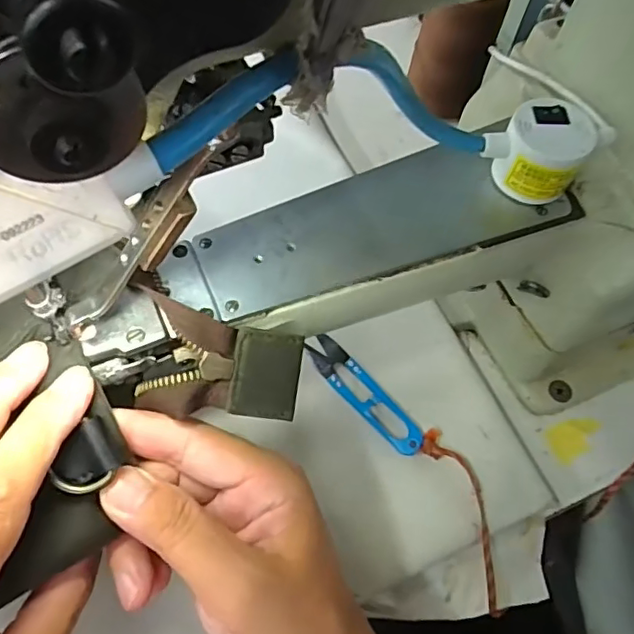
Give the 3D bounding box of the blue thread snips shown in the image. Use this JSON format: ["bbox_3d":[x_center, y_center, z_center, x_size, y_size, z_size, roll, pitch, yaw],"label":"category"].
[{"bbox_3d":[0.029,0.046,0.358,0.023,0.005,0.093,-39,70,-19],"label":"blue thread snips"}]

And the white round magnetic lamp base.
[{"bbox_3d":[0.097,-0.074,0.261,0.041,0.034,0.034,19,64,8],"label":"white round magnetic lamp base"}]

